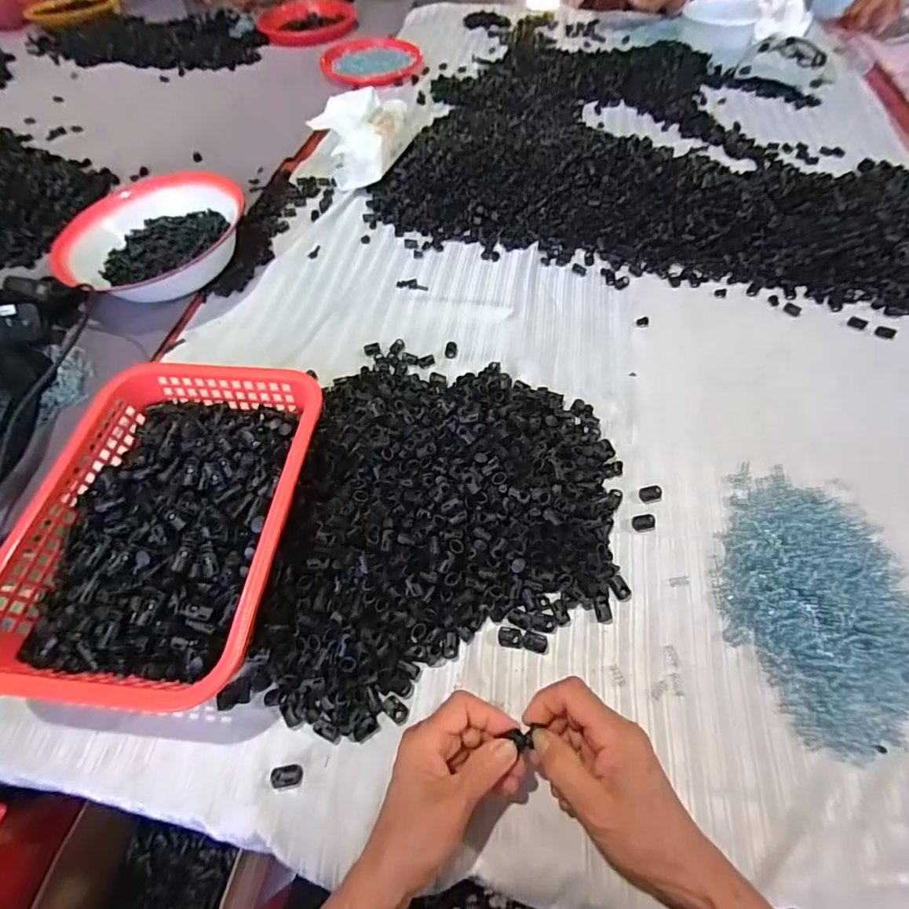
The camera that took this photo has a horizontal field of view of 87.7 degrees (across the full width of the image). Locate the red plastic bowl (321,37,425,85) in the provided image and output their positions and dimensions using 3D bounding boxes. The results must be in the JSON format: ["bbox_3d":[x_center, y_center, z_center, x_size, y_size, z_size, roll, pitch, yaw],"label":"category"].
[{"bbox_3d":[-0.192,-0.906,1.080,0.218,0.023,0.218,-7,60,-1],"label":"red plastic bowl"}]

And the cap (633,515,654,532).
[{"bbox_3d":[0.183,0.066,0.457,0.020,0.008,0.016,-7,60,-1],"label":"cap"}]

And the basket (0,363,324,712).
[{"bbox_3d":[-0.246,0.054,0.426,0.220,0.071,0.301,5,60,6],"label":"basket"}]

